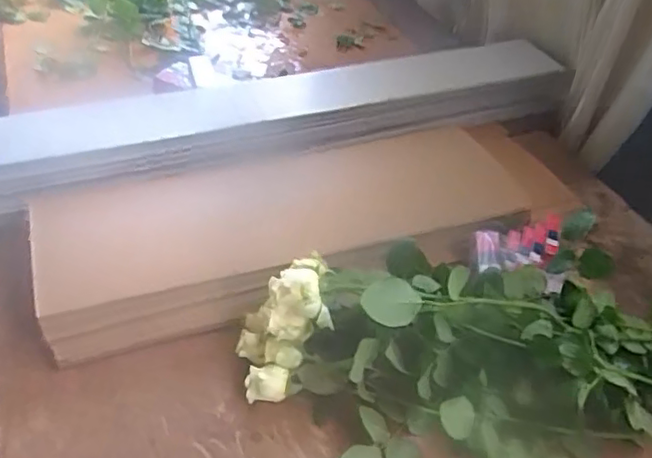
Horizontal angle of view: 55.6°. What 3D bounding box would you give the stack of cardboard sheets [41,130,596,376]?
[{"bbox_3d":[-0.011,-0.023,0.863,0.734,0.064,0.272,-14,47,-20],"label":"stack of cardboard sheets"}]

